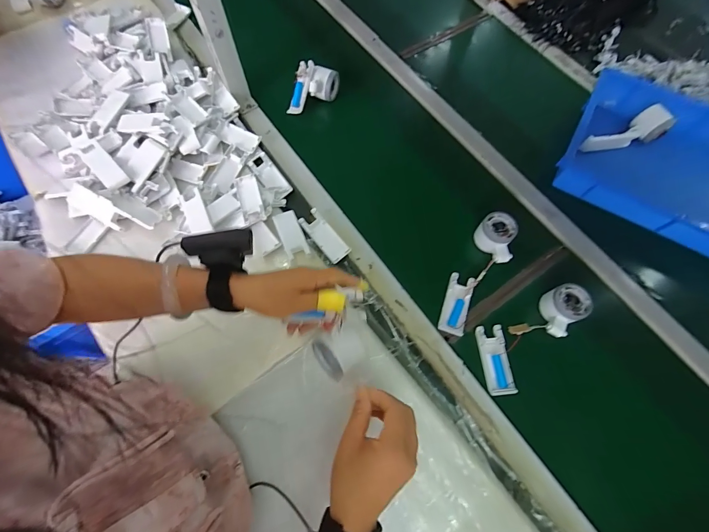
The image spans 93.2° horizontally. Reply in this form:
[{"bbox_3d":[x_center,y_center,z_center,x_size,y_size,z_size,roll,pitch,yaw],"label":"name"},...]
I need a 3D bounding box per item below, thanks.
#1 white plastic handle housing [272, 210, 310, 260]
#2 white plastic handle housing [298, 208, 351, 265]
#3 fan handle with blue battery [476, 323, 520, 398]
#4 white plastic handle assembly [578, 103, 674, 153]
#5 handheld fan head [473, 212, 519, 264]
[{"bbox_3d":[-0.112,-0.057,0.591,0.041,0.008,0.090,-23,71,-10],"label":"white plastic handle housing"},{"bbox_3d":[-0.054,-0.050,0.606,0.041,0.024,0.107,-37,74,-15],"label":"white plastic handle housing"},{"bbox_3d":[0.225,0.149,0.532,0.043,0.012,0.104,-5,69,-4],"label":"fan handle with blue battery"},{"bbox_3d":[0.543,-0.269,0.670,0.172,0.046,0.057,-20,70,-9],"label":"white plastic handle assembly"},{"bbox_3d":[0.253,-0.049,0.593,0.070,0.047,0.082,-30,72,-13],"label":"handheld fan head"}]

